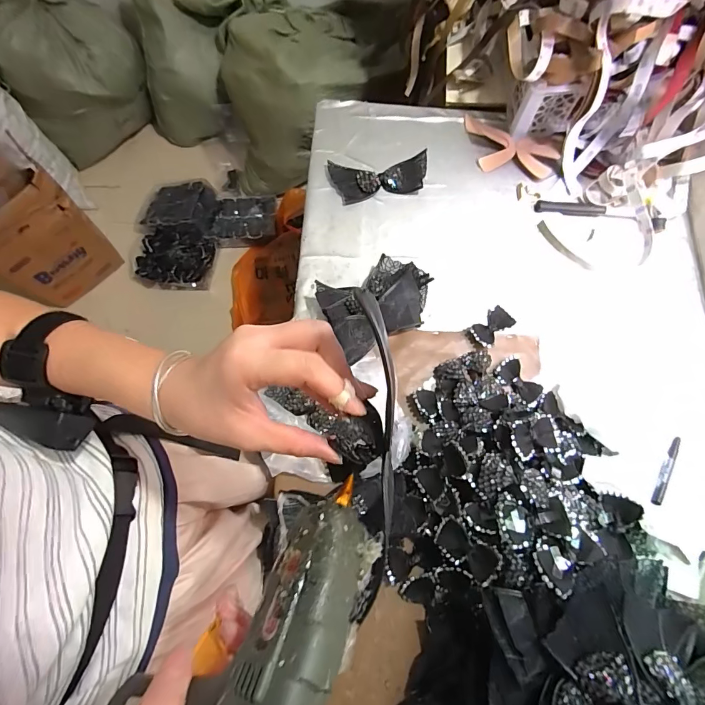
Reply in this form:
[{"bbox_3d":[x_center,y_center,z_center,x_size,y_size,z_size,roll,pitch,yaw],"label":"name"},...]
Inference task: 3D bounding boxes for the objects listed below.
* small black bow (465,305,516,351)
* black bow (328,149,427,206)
[{"bbox_3d":[0.254,-0.045,0.712,0.087,0.018,0.050,-39,79,-11],"label":"small black bow"},{"bbox_3d":[0.057,-0.362,0.791,0.199,0.021,0.089,-11,75,-5],"label":"black bow"}]

